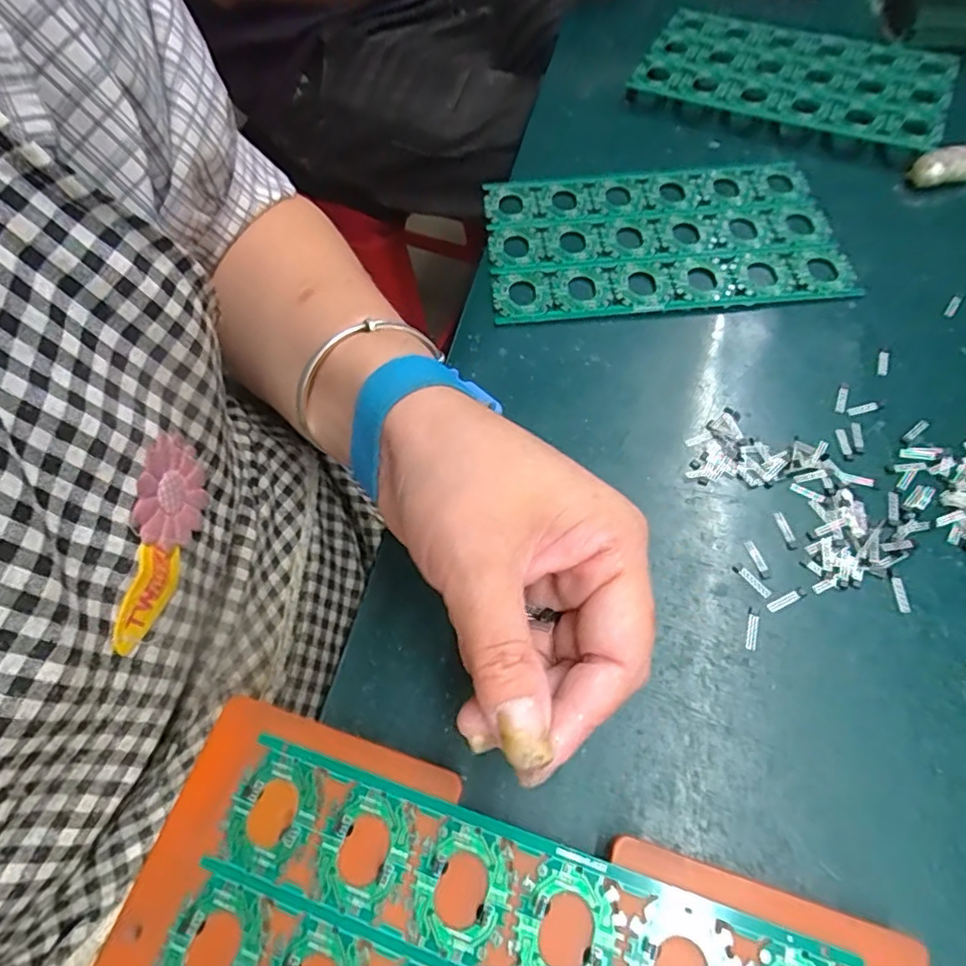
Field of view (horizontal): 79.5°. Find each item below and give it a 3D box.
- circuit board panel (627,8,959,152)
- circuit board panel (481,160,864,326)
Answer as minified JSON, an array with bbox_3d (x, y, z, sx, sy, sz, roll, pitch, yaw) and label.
[{"bbox_3d":[0.233,-0.312,0.433,0.213,0.014,0.153,17,62,12],"label":"circuit board panel"},{"bbox_3d":[0.107,-0.152,0.352,0.206,0.011,0.128,-5,60,0],"label":"circuit board panel"}]

